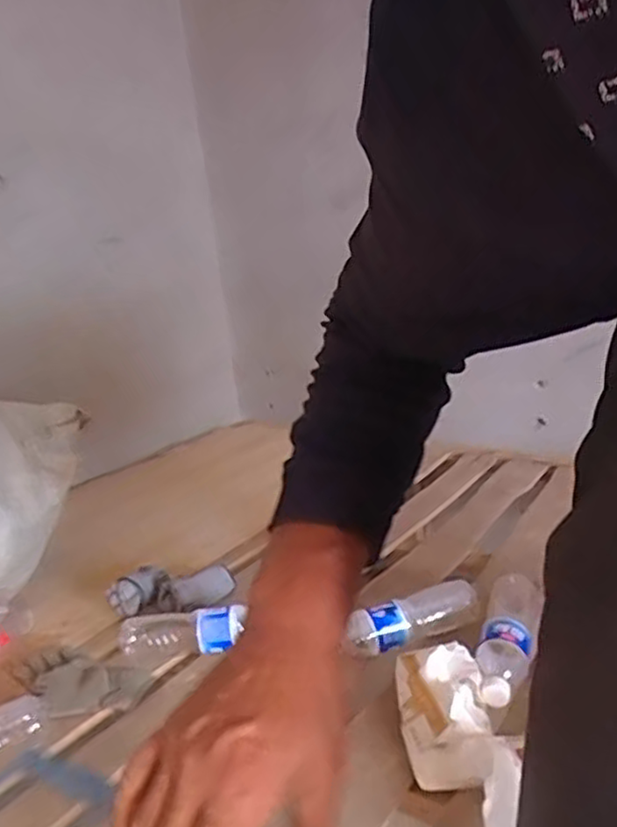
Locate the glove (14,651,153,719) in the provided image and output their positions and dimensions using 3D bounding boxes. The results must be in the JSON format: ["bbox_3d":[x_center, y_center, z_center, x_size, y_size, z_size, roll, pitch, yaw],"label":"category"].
[{"bbox_3d":[-0.335,0.387,0.960,0.214,0.023,0.120,0,16,24],"label":"glove"}]

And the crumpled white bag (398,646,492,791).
[{"bbox_3d":[0.151,0.332,0.767,0.095,0.071,0.170,-5,15,8],"label":"crumpled white bag"}]

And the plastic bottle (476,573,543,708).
[{"bbox_3d":[0.260,0.297,0.885,0.071,0.054,0.245,0,16,23],"label":"plastic bottle"}]

